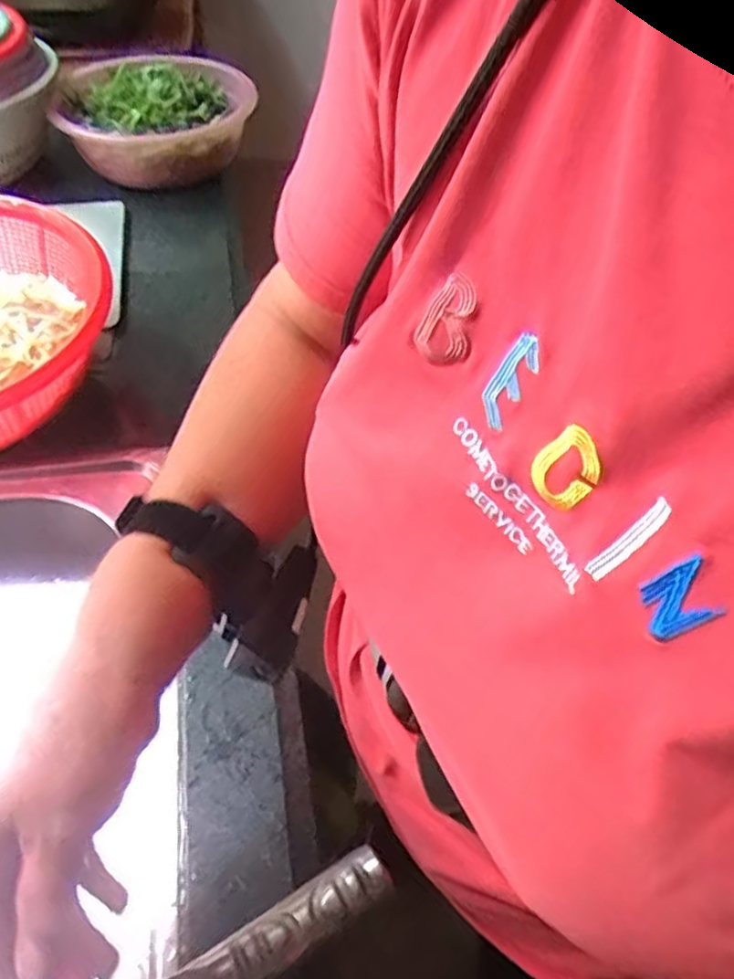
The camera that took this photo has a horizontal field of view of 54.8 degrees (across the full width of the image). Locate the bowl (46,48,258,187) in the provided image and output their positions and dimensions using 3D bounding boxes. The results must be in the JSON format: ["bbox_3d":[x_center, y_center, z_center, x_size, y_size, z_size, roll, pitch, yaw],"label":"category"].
[{"bbox_3d":[-0.281,-0.482,0.909,0.227,0.074,0.249,1,50,-1],"label":"bowl"}]

